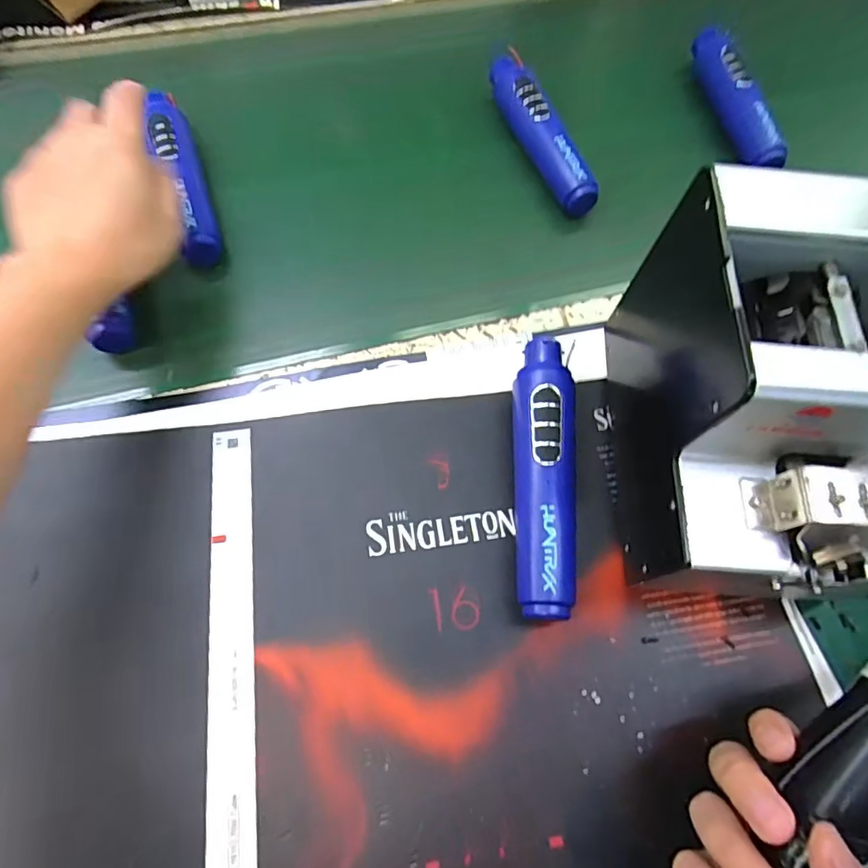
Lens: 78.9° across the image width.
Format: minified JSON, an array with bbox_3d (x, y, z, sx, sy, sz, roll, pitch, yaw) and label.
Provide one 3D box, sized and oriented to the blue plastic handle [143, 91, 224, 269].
[{"bbox_3d":[-0.201,-0.213,0.423,0.029,0.028,0.180,-18,72,-10],"label":"blue plastic handle"}]

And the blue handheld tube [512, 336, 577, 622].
[{"bbox_3d":[0.067,0.022,0.324,0.036,0.038,0.172,4,65,-1],"label":"blue handheld tube"}]

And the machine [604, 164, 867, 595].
[{"bbox_3d":[0.181,-0.015,0.284,0.124,0.149,0.179,3,65,-1],"label":"machine"}]

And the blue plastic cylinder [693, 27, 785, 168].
[{"bbox_3d":[0.280,-0.316,0.490,0.029,0.031,0.168,-8,66,-6],"label":"blue plastic cylinder"}]

